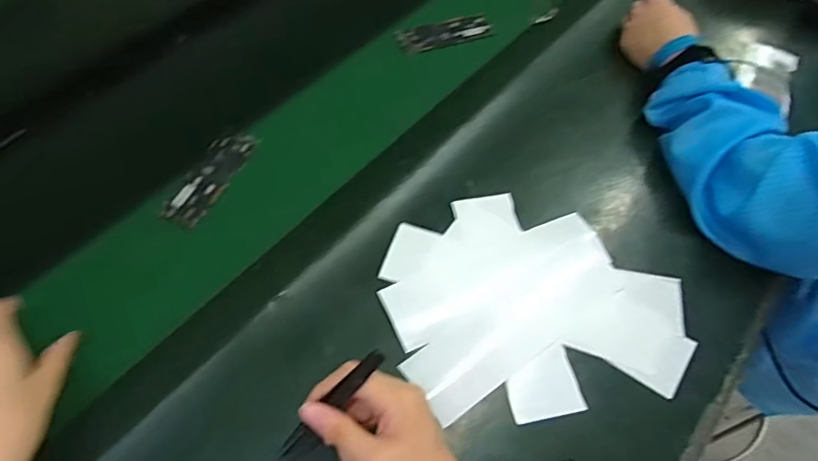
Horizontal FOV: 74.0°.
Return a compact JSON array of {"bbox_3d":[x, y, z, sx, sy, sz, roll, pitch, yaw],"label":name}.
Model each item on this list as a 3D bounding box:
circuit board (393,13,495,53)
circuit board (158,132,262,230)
[{"bbox_3d":[0.044,-0.253,0.694,0.121,0.009,0.042,-15,60,-12],"label":"circuit board"},{"bbox_3d":[-0.201,-0.055,0.555,0.043,0.009,0.118,20,59,10],"label":"circuit board"}]

